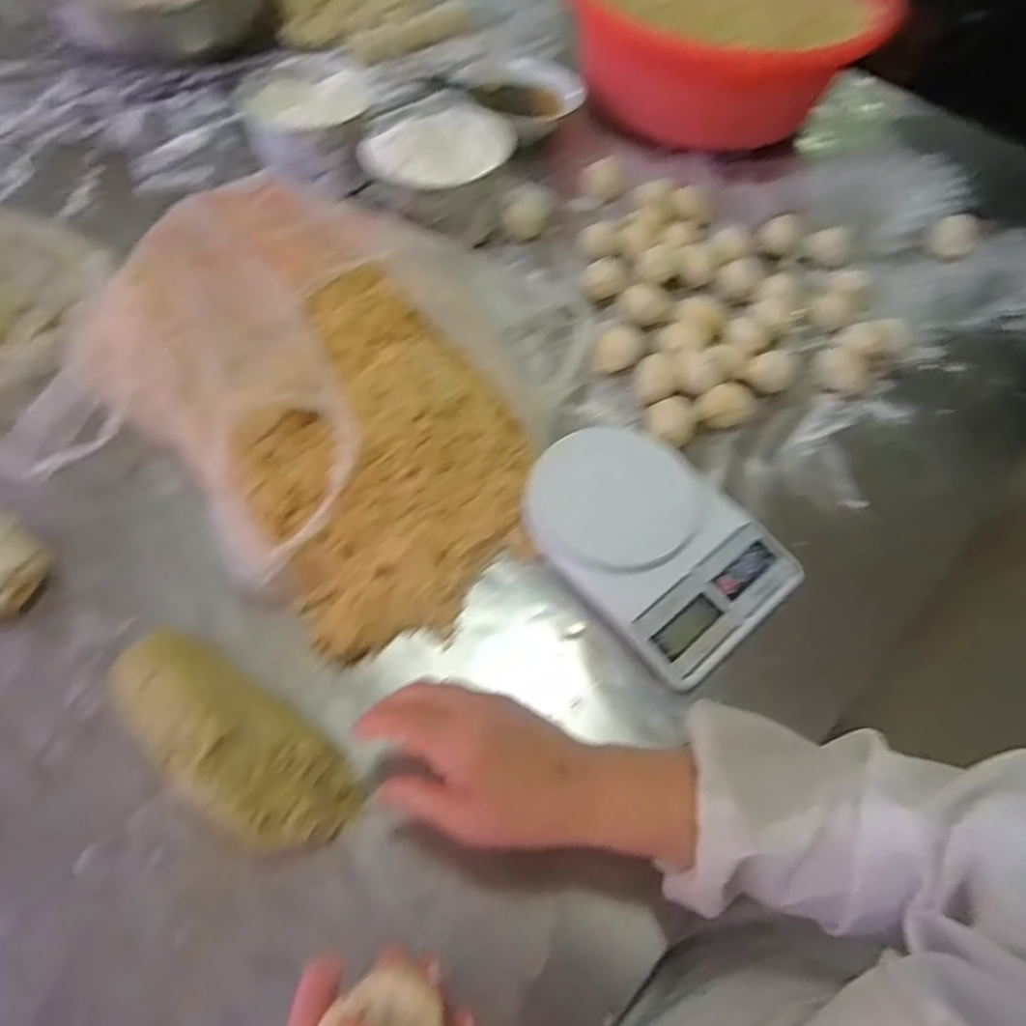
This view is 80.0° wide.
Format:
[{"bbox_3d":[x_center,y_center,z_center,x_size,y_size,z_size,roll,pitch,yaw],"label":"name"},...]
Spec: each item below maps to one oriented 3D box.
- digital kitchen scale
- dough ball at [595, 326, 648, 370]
[{"bbox_3d":[0.114,0.015,0.492,0.147,0.038,0.204,-34,67,-22],"label":"digital kitchen scale"},{"bbox_3d":[0.107,-0.164,0.617,0.047,0.030,0.042,14,59,5],"label":"dough ball"}]

